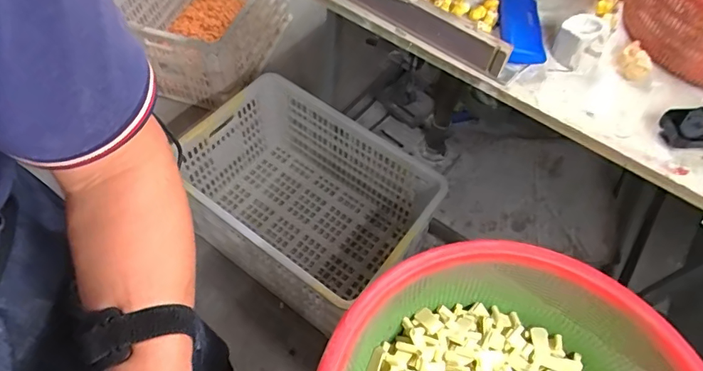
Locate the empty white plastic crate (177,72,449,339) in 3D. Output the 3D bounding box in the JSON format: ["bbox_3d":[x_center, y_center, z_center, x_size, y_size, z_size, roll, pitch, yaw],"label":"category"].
[{"bbox_3d":[-0.130,0.044,1.221,0.613,0.299,0.415,32,61,16],"label":"empty white plastic crate"}]

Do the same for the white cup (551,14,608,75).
[{"bbox_3d":[0.305,-0.192,0.605,0.060,0.055,0.060,2,57,-3],"label":"white cup"}]

